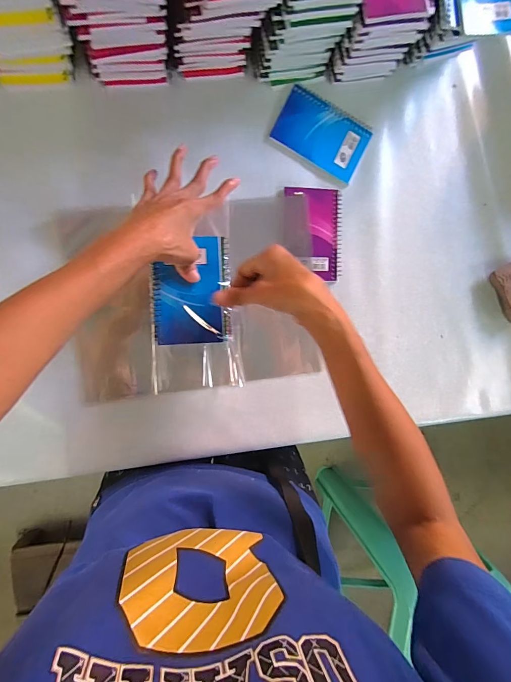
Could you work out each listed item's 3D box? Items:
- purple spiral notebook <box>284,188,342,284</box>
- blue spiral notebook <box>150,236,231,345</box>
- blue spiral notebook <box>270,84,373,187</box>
[{"bbox_3d":[0.085,-0.154,0.508,0.085,0.007,0.130,-1,92,-8],"label":"purple spiral notebook"},{"bbox_3d":[-0.080,-0.062,0.440,0.095,0.007,0.130,-2,92,-8],"label":"blue spiral notebook"},{"bbox_3d":[0.096,-0.296,0.505,0.131,0.006,0.092,28,88,-8],"label":"blue spiral notebook"}]

